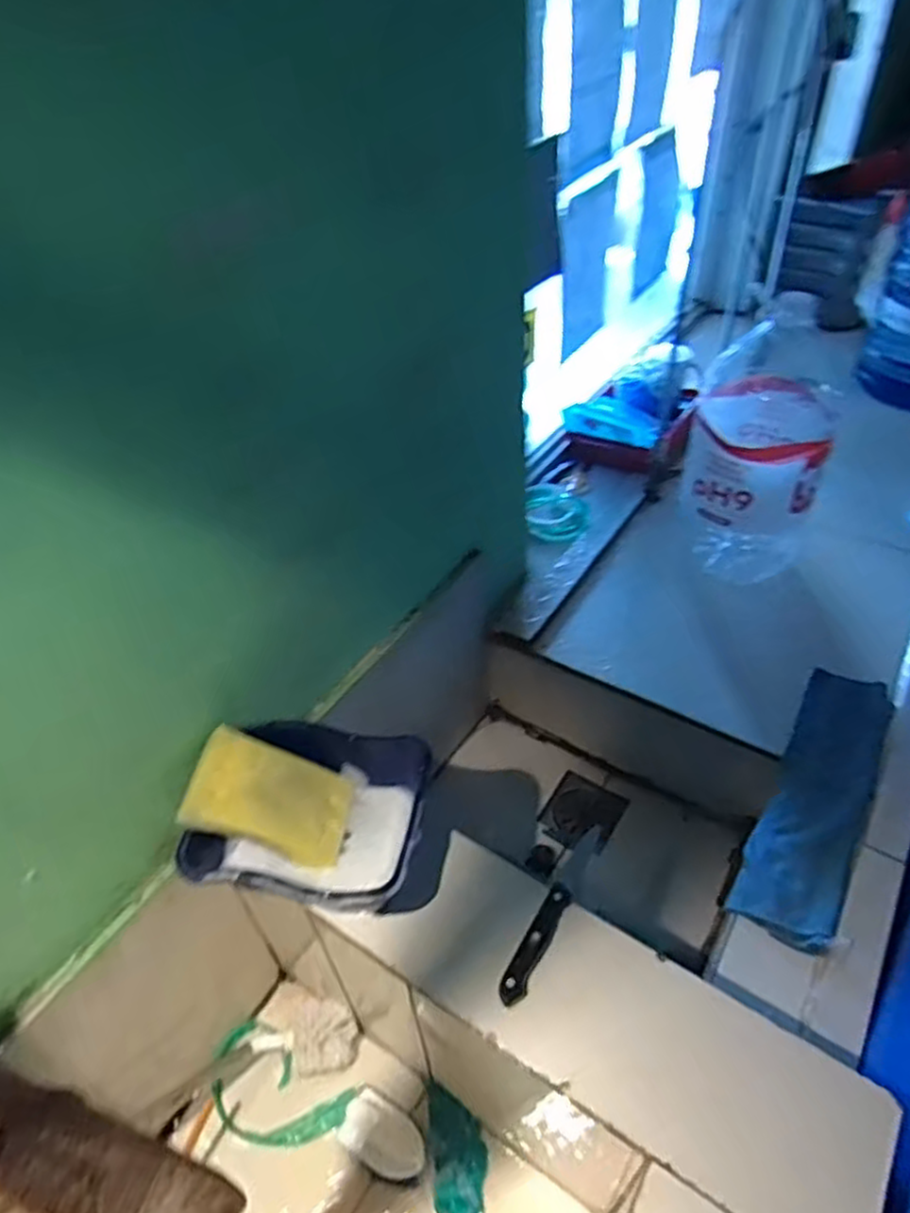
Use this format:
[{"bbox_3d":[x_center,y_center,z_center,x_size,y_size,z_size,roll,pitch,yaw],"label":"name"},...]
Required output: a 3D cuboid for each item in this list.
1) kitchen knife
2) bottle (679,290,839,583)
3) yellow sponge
[{"bbox_3d":[0.087,0.267,0.637,0.022,0.011,0.169,22,49,25],"label":"kitchen knife"},{"bbox_3d":[0.456,-0.234,1.086,0.191,0.392,0.186,18,47,22],"label":"bottle"},{"bbox_3d":[-0.168,0.180,0.669,0.151,0.019,0.096,30,42,-22],"label":"yellow sponge"}]

